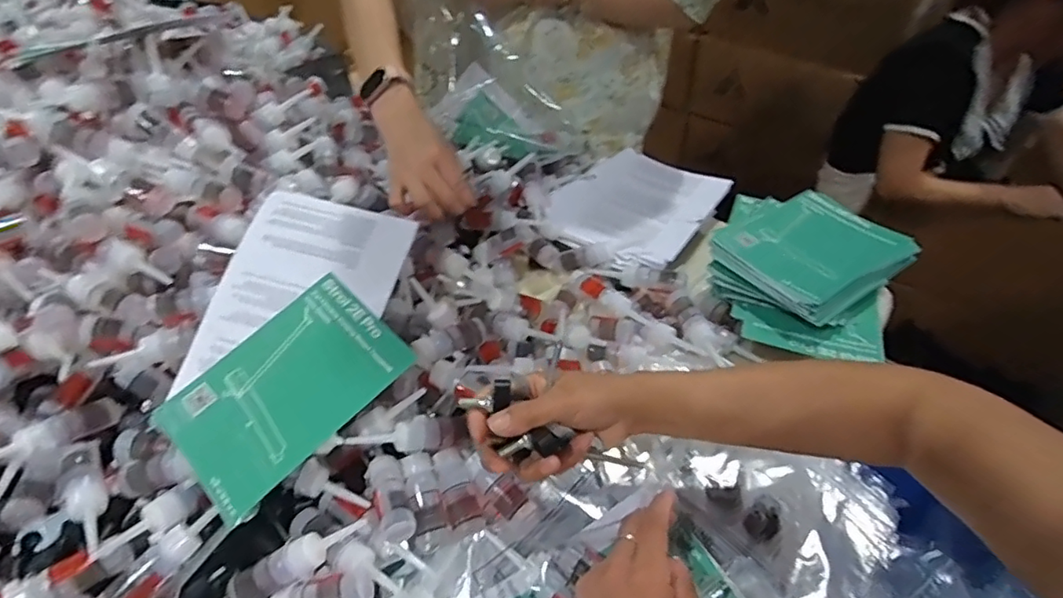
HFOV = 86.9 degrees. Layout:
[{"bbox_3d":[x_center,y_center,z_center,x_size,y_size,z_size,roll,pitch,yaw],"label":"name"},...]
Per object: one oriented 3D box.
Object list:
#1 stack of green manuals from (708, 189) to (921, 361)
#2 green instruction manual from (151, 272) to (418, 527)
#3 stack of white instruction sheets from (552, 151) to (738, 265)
[{"bbox_3d":[0.289,-0.031,0.606,0.193,0.065,0.222,24,50,24],"label":"stack of green manuals"},{"bbox_3d":[-0.196,0.071,0.452,0.118,0.014,0.175,40,70,21],"label":"green instruction manual"},{"bbox_3d":[0.144,-0.130,0.742,0.175,0.024,0.235,28,52,27],"label":"stack of white instruction sheets"}]

